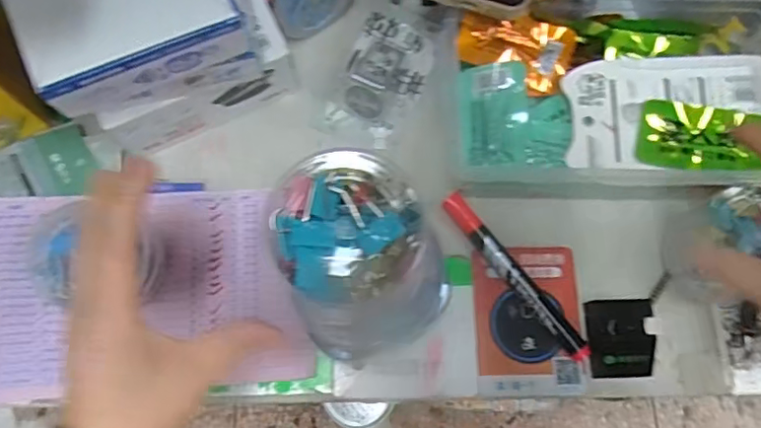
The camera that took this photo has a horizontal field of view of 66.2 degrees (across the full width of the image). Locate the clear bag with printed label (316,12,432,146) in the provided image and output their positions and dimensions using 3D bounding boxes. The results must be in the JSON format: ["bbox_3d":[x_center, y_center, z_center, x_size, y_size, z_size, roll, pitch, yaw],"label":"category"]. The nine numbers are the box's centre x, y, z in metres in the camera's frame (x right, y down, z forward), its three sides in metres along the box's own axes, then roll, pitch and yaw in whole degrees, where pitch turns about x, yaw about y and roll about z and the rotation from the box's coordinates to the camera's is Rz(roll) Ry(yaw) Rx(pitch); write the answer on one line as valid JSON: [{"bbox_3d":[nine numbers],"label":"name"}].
[{"bbox_3d":[0.002,-0.112,0.450,0.064,0.037,0.109,20,75,4],"label":"clear bag with printed label"}]

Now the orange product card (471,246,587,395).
[{"bbox_3d":[0.105,0.074,0.415,0.074,0.006,0.102,-1,73,2],"label":"orange product card"}]

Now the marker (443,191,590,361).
[{"bbox_3d":[0.095,0.043,0.415,0.016,0.012,0.145,-37,79,-11],"label":"marker"}]

